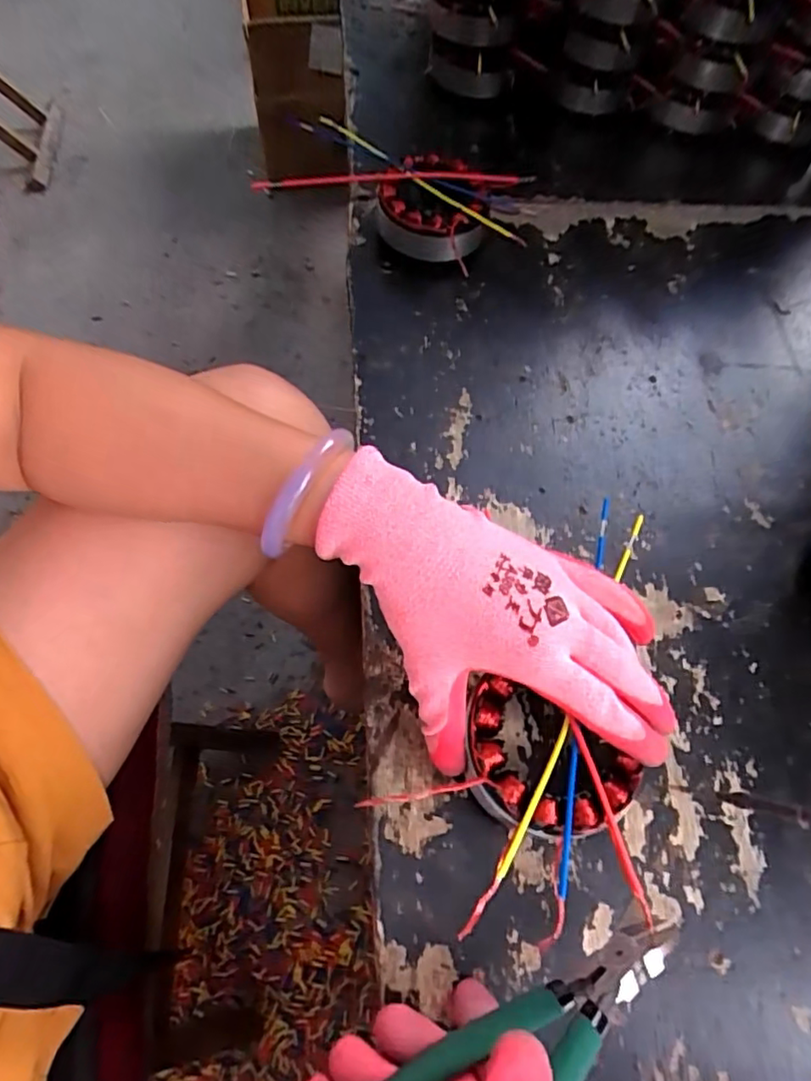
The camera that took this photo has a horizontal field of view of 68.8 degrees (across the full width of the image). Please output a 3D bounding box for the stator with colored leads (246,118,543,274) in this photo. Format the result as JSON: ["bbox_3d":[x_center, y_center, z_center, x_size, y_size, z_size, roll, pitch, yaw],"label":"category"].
[{"bbox_3d":[-0.007,-0.286,0.485,0.222,0.045,0.109,29,65,10],"label":"stator with colored leads"}]

